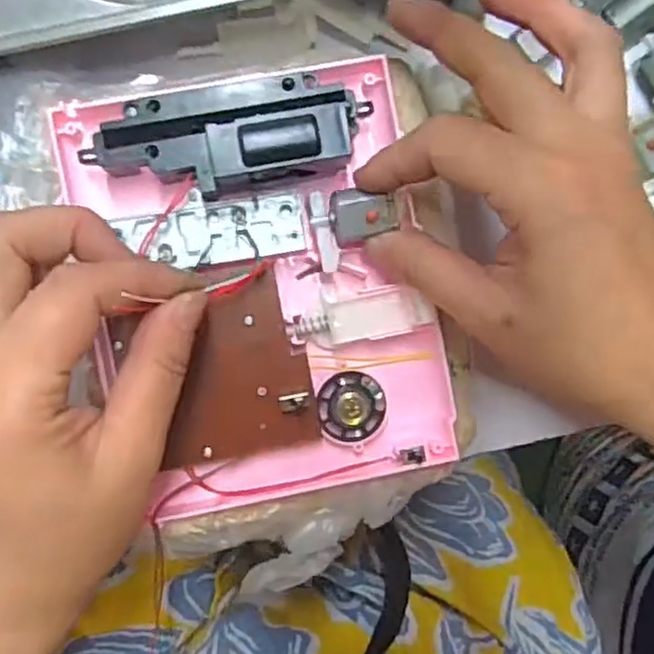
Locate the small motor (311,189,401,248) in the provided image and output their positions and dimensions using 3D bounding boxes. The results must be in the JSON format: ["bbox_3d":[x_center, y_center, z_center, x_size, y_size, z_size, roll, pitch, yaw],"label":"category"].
[{"bbox_3d":[0.011,-0.041,0.262,0.030,0.012,0.020,4,93,-7],"label":"small motor"}]

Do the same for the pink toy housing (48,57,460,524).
[{"bbox_3d":[-0.023,-0.014,0.264,0.131,0.039,0.164,-13,95,-5],"label":"pink toy housing"}]

